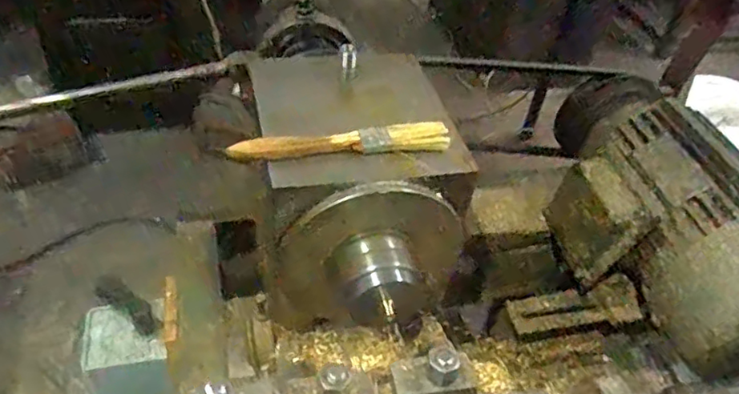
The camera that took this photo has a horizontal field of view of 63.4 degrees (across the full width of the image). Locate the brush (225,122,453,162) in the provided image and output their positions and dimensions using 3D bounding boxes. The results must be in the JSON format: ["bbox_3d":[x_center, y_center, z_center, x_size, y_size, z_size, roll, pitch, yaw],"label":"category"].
[{"bbox_3d":[-0.020,-0.041,0.439,0.160,0.011,0.022,-5,44,-13],"label":"brush"}]

